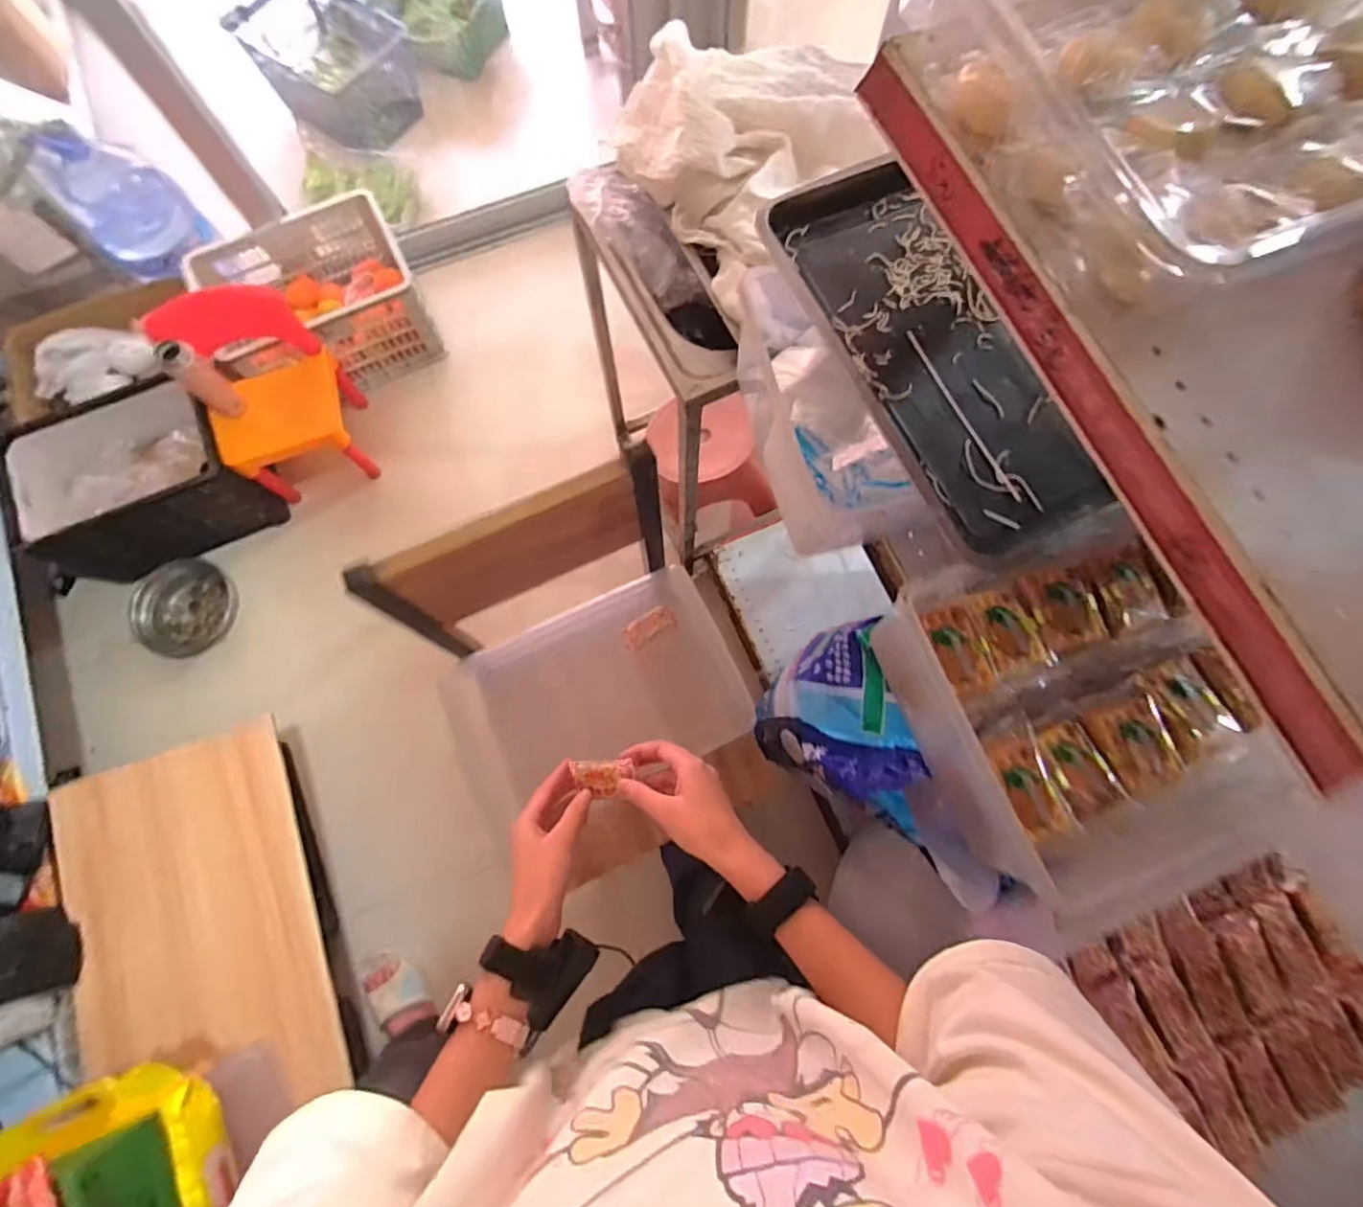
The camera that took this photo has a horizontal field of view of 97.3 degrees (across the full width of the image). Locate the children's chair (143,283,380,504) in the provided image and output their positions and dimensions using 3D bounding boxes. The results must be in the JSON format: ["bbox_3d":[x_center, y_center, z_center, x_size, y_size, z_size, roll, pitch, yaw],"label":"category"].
[{"bbox_3d":[-0.902,-0.463,1.357,0.263,0.365,0.292,-25,77,-6],"label":"children's chair"}]

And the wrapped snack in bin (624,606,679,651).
[{"bbox_3d":[-0.047,0.034,0.878,0.082,0.018,0.037,-33,78,-8],"label":"wrapped snack in bin"}]

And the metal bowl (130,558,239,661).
[{"bbox_3d":[-1.159,0.002,1.397,0.233,0.028,0.205,43,80,10],"label":"metal bowl"}]

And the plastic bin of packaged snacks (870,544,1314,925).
[{"bbox_3d":[0.373,0.100,0.572,0.262,0.131,0.297,-22,77,-6],"label":"plastic bin of packaged snacks"}]

